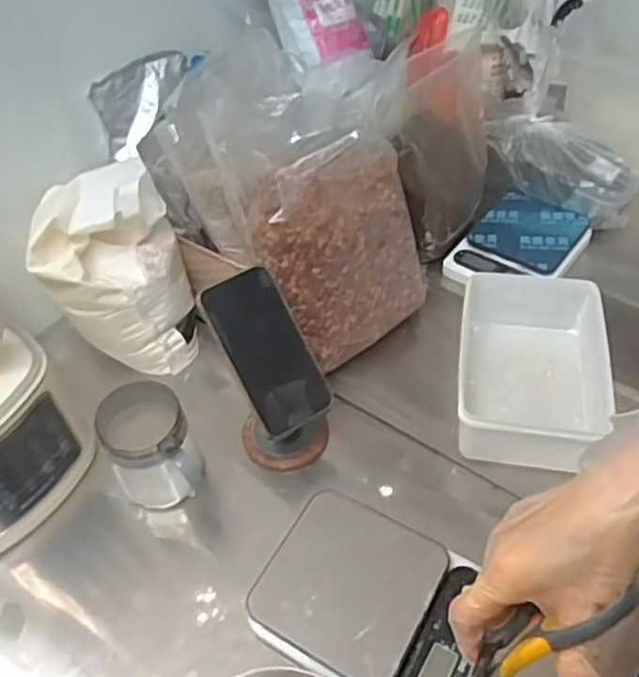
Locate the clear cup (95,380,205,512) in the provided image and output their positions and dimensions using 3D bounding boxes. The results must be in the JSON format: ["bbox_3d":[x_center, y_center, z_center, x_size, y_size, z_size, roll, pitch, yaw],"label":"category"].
[{"bbox_3d":[-0.166,0.111,0.665,0.086,0.102,0.103,-18,48,-11],"label":"clear cup"}]

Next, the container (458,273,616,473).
[{"bbox_3d":[0.230,0.034,0.727,0.146,0.075,0.217,6,49,11],"label":"container"}]

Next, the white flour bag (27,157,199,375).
[{"bbox_3d":[-0.232,-0.076,0.763,0.151,0.200,0.142,-15,48,-8],"label":"white flour bag"}]

